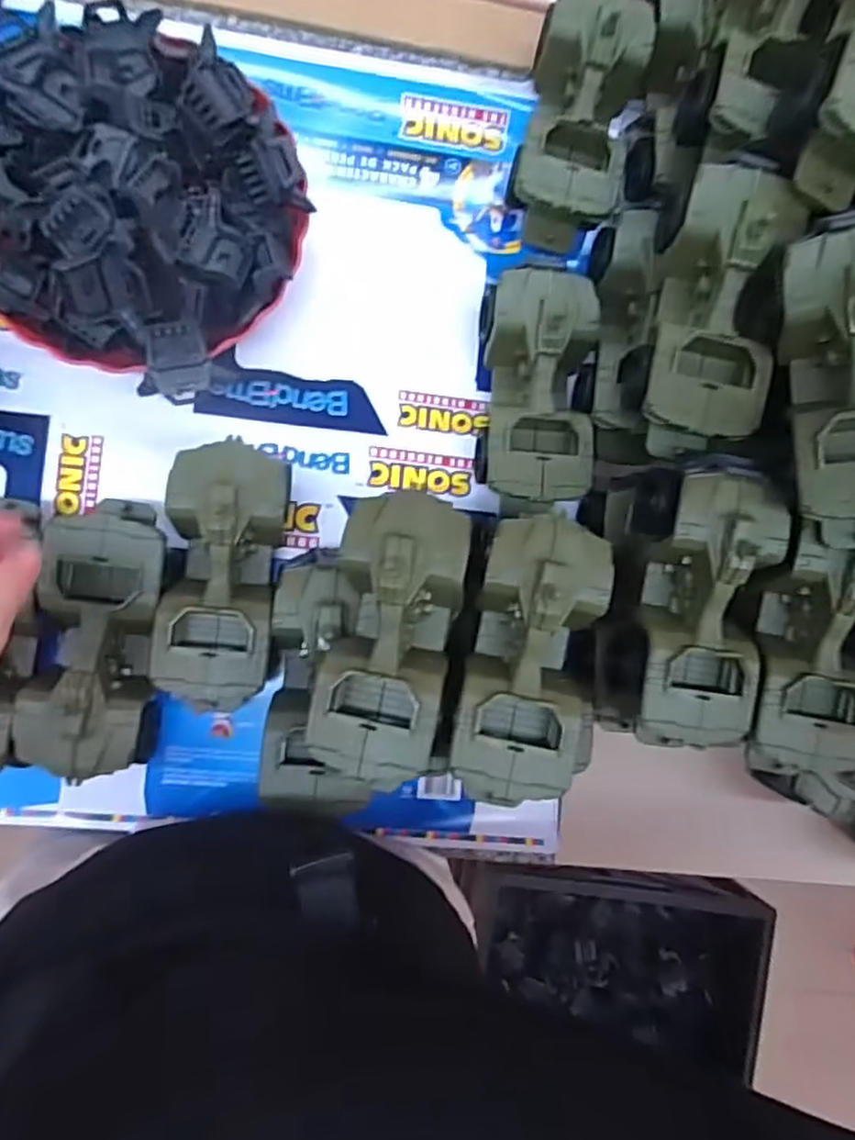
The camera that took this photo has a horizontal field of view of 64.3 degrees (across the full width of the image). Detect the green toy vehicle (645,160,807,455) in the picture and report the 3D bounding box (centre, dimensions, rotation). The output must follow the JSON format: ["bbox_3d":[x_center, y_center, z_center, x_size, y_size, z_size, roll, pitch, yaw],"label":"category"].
[{"bbox_3d":[0.193,-0.171,0.454,0.074,0.066,0.175,11,87,-6],"label":"green toy vehicle"}]

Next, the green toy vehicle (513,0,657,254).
[{"bbox_3d":[0.118,-0.353,0.537,0.093,0.085,0.191,16,87,-6],"label":"green toy vehicle"}]

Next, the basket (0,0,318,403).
[{"bbox_3d":[-0.216,-0.265,0.487,0.243,0.093,0.230,0,88,-6],"label":"basket"}]

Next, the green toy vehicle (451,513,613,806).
[{"bbox_3d":[0.068,0.059,0.440,0.090,0.065,0.183,10,87,-6],"label":"green toy vehicle"}]

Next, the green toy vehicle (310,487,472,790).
[{"bbox_3d":[-0.024,0.044,0.436,0.080,0.060,0.183,11,87,-6],"label":"green toy vehicle"}]

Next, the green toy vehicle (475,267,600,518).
[{"bbox_3d":[0.081,-0.134,0.528,0.079,0.078,0.177,5,88,-6],"label":"green toy vehicle"}]

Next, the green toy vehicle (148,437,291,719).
[{"bbox_3d":[-0.147,0.009,0.495,0.078,0.082,0.184,5,88,-6],"label":"green toy vehicle"}]

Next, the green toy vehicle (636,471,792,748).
[{"bbox_3d":[0.182,0.028,0.448,0.078,0.065,0.179,8,88,-6],"label":"green toy vehicle"}]

